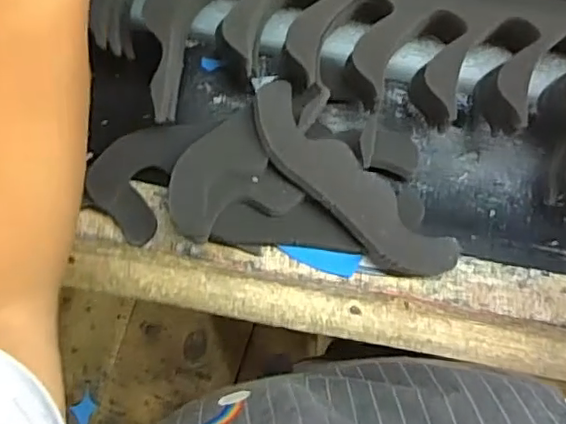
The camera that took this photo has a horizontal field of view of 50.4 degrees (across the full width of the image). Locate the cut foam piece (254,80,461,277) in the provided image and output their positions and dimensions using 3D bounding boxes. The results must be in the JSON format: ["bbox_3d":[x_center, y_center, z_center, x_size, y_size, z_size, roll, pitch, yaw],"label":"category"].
[{"bbox_3d":[0.053,-0.018,0.487,0.205,0.018,0.057,41,68,-4],"label":"cut foam piece"}]

